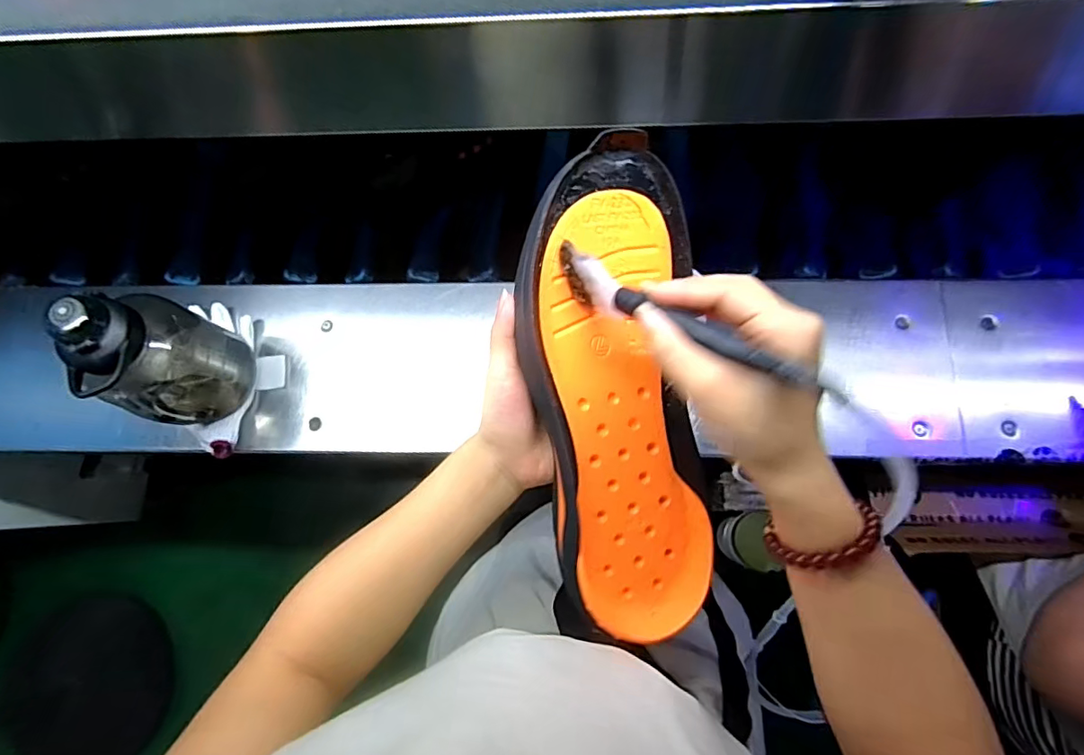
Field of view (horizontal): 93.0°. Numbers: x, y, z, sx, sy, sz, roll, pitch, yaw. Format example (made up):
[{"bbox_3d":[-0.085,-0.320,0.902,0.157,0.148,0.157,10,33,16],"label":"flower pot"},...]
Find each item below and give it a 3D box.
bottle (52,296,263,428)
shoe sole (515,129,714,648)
[{"bbox_3d":[-0.434,-0.021,0.586,0.099,0.210,0.124,23,81,7],"label":"bottle"},{"bbox_3d":[0.047,0.010,0.323,0.106,0.034,0.301,-6,93,-1],"label":"shoe sole"}]

